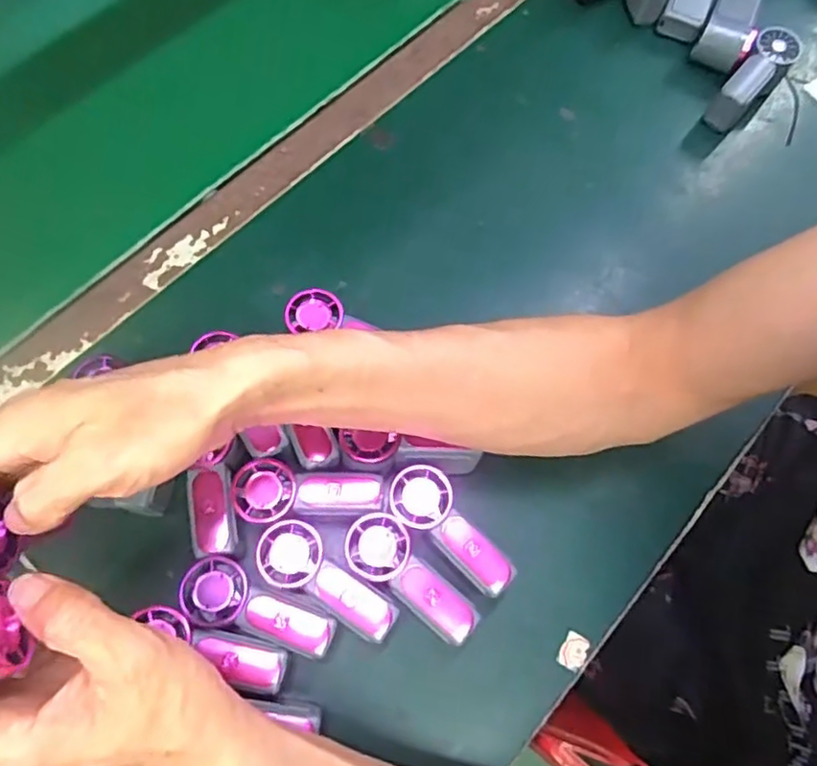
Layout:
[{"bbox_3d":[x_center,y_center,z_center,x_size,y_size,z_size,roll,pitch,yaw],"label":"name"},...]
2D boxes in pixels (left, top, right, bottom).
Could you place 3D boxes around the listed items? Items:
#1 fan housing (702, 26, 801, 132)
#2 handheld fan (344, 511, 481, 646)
[{"bbox_3d":[0.304,-0.265,0.567,0.035,0.045,0.094,35,72,12],"label":"fan housing"},{"bbox_3d":[0.002,0.117,0.385,0.090,0.018,0.037,40,73,14],"label":"handheld fan"}]

